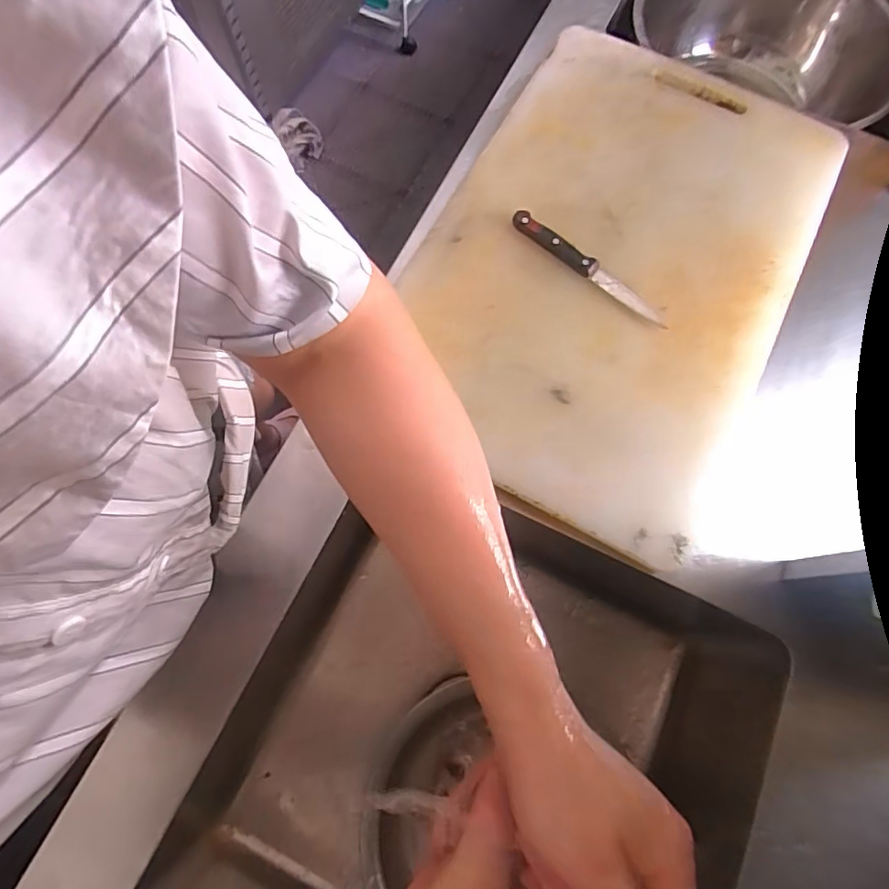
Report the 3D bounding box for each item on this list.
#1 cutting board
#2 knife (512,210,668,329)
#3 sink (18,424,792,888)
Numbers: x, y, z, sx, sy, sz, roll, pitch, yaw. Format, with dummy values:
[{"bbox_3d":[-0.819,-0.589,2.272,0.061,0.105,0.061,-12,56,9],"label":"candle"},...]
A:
[{"bbox_3d":[0.169,-0.190,0.536,0.332,0.022,0.531,28,74,7],"label":"cutting board"},{"bbox_3d":[0.140,-0.171,0.520,0.178,0.013,0.021,38,76,10],"label":"knife"},{"bbox_3d":[-0.003,0.295,0.511,0.505,0.220,0.453,25,74,6],"label":"sink"}]

